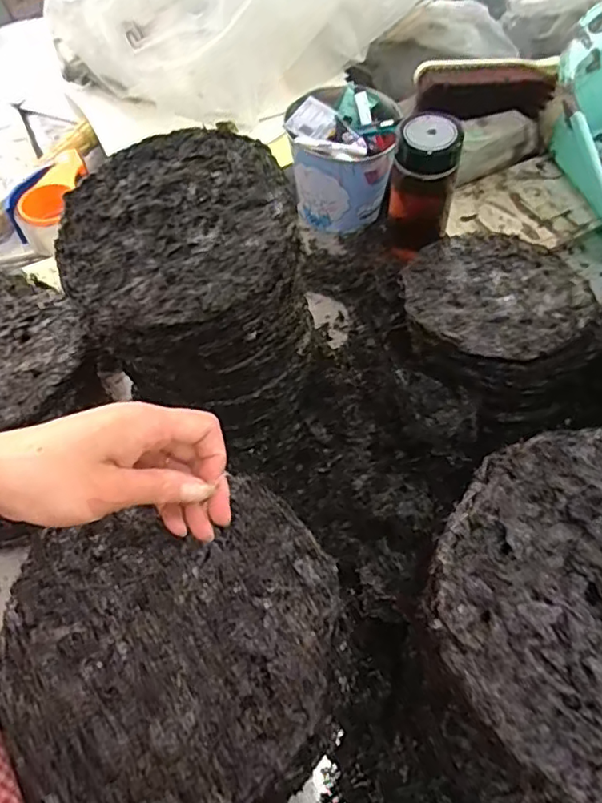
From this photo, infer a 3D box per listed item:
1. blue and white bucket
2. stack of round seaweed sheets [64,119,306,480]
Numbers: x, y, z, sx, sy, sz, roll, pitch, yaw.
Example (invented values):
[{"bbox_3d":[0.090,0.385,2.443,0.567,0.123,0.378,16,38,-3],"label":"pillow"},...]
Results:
[{"bbox_3d":[0.056,-0.334,0.813,0.140,0.128,0.147,6,60,6],"label":"blue and white bucket"},{"bbox_3d":[-0.097,-0.084,0.586,0.199,0.274,0.195,14,61,10],"label":"stack of round seaweed sheets"}]

